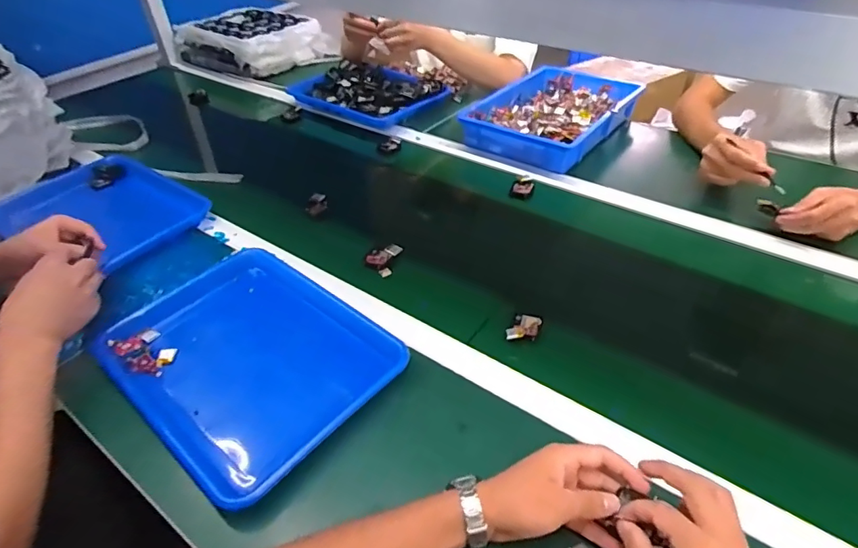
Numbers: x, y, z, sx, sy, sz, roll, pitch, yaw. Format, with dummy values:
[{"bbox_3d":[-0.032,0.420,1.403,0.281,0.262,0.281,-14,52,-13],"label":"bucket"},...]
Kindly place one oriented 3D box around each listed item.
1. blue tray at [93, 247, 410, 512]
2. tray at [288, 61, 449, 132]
[{"bbox_3d":[-0.216,0.099,0.628,0.337,0.043,0.259,29,51,32],"label":"blue tray"},{"bbox_3d":[-0.141,-0.431,1.207,0.339,0.050,0.237,26,50,30],"label":"tray"}]

